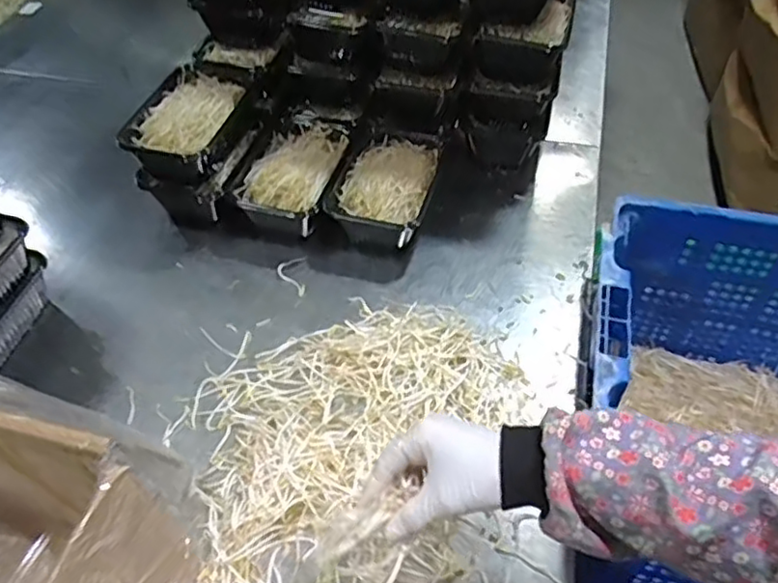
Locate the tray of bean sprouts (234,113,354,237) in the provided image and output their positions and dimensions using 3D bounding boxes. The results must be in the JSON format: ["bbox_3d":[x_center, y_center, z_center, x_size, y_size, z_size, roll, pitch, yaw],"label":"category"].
[{"bbox_3d":[-0.122,-0.154,0.868,0.114,0.059,0.185,12,51,12],"label":"tray of bean sprouts"}]

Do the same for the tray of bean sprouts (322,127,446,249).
[{"bbox_3d":[-0.004,-0.132,0.845,0.119,0.061,0.185,13,51,13],"label":"tray of bean sprouts"}]

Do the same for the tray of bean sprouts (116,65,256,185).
[{"bbox_3d":[-0.252,-0.213,0.838,0.123,0.067,0.182,14,51,13],"label":"tray of bean sprouts"}]

